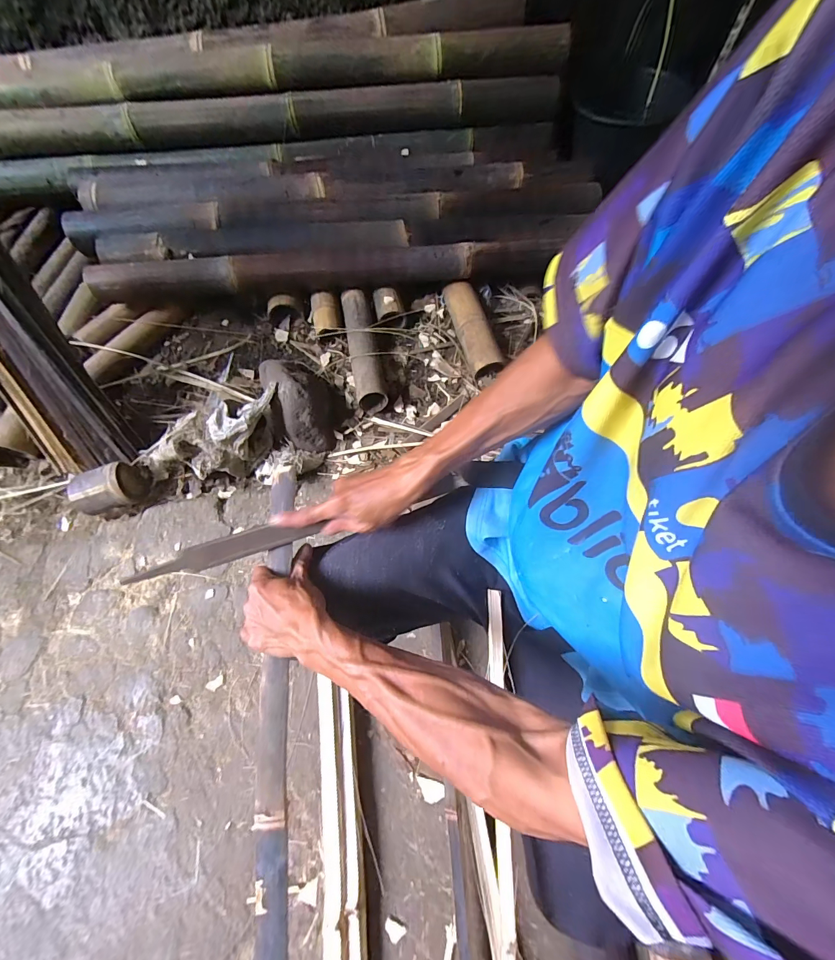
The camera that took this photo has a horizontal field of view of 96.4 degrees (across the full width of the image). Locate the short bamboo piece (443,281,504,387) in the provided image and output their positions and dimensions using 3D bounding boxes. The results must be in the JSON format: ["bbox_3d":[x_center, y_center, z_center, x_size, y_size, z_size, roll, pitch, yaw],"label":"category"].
[{"bbox_3d":[0.124,-0.342,0.856,0.065,0.071,0.259,-16,68,-4],"label":"short bamboo piece"}]

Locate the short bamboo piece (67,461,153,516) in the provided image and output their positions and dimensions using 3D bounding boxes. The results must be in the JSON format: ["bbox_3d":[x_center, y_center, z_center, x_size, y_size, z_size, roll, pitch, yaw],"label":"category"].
[{"bbox_3d":[-0.588,0.015,0.713,0.107,0.083,0.093,-12,66,-5],"label":"short bamboo piece"}]

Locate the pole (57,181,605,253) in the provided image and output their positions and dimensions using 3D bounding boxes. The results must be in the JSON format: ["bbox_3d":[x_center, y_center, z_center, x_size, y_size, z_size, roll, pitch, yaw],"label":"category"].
[{"bbox_3d":[-0.153,-0.616,0.851,1.190,0.092,0.109,-9,64,-2],"label":"pole"}]

